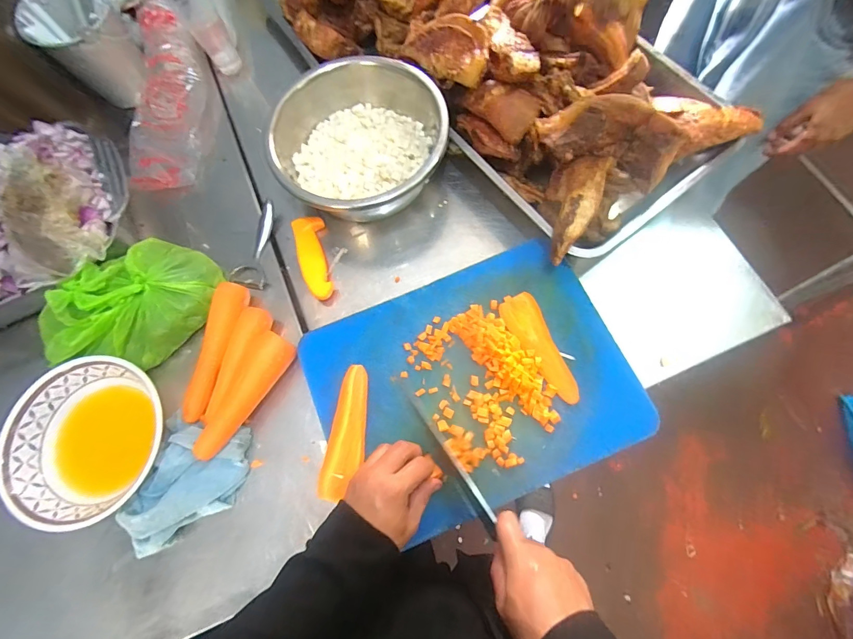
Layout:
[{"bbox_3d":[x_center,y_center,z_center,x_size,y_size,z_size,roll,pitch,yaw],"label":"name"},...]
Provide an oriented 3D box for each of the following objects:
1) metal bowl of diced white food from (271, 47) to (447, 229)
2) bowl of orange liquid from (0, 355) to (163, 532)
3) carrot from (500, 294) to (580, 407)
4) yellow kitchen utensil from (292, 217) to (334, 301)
[{"bbox_3d":[-0.092,-0.251,0.571,0.244,0.108,0.225,-25,73,-6],"label":"metal bowl of diced white food"},{"bbox_3d":[-0.424,0.151,0.499,0.193,0.076,0.184,-1,72,2],"label":"bowl of orange liquid"},{"bbox_3d":[0.149,0.039,0.511,0.047,0.011,0.153,-22,73,-5],"label":"carrot"},{"bbox_3d":[-0.170,-0.095,0.582,0.042,0.022,0.143,-14,73,-3],"label":"yellow kitchen utensil"}]

